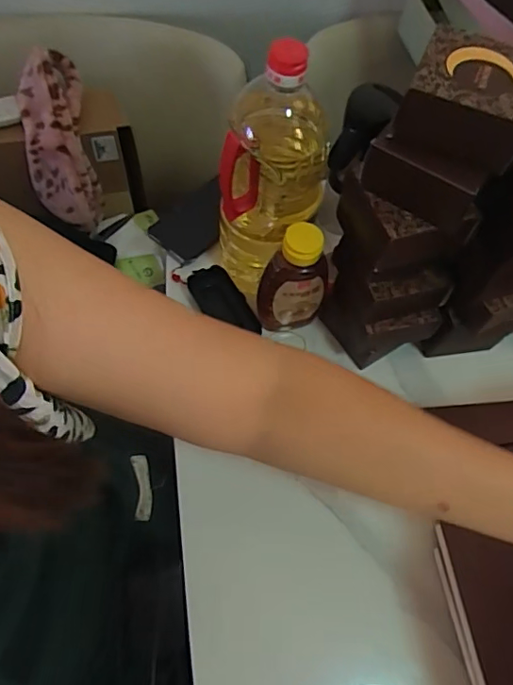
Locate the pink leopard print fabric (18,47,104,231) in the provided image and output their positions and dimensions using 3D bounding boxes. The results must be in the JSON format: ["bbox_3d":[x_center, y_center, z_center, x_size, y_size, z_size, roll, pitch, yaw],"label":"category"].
[{"bbox_3d":[-0.267,-0.274,0.710,0.081,0.214,0.083,-9,24,-8],"label":"pink leopard print fabric"}]

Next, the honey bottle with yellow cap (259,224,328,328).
[{"bbox_3d":[0.041,-0.066,0.583,0.070,0.146,0.053,-28,68,-16],"label":"honey bottle with yellow cap"}]

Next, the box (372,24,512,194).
[{"bbox_3d":[0.160,-0.181,0.412,0.093,0.072,0.081,24,64,8],"label":"box"}]

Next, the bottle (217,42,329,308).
[{"bbox_3d":[0.021,-0.171,0.558,0.108,0.287,0.099,-38,71,-20],"label":"bottle"}]

